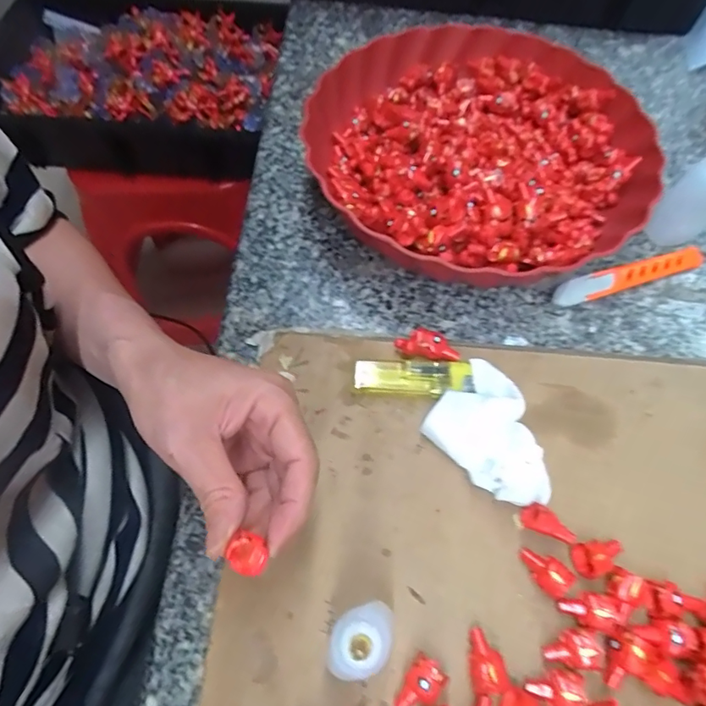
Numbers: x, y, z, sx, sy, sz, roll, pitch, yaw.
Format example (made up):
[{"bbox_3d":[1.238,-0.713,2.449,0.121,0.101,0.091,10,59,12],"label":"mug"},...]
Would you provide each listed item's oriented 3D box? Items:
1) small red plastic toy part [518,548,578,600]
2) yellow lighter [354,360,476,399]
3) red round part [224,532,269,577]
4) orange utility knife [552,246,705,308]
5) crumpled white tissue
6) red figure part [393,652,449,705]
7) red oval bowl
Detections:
[{"bbox_3d":[0.098,0.110,0.243,0.027,0.012,0.016,41,68,18],"label":"small red plastic toy part"},{"bbox_3d":[0.036,0.016,0.291,0.069,0.012,0.021,5,62,2],"label":"yellow lighter"},{"bbox_3d":[-0.042,0.081,0.194,0.016,0.009,0.015,0,62,-1],"label":"red round part"},{"bbox_3d":[0.195,-0.054,0.336,0.118,0.016,0.016,-16,63,-9],"label":"orange utility knife"},{"bbox_3d":[0.081,0.046,0.270,0.056,0.022,0.075,-37,69,-19],"label":"crumpled white tissue"},{"bbox_3d":[0.030,0.153,0.220,0.016,0.014,0.025,34,67,16],"label":"red figure part"},{"bbox_3d":[0.089,-0.145,0.356,0.237,0.060,0.230,-37,68,-18],"label":"red oval bowl"}]

